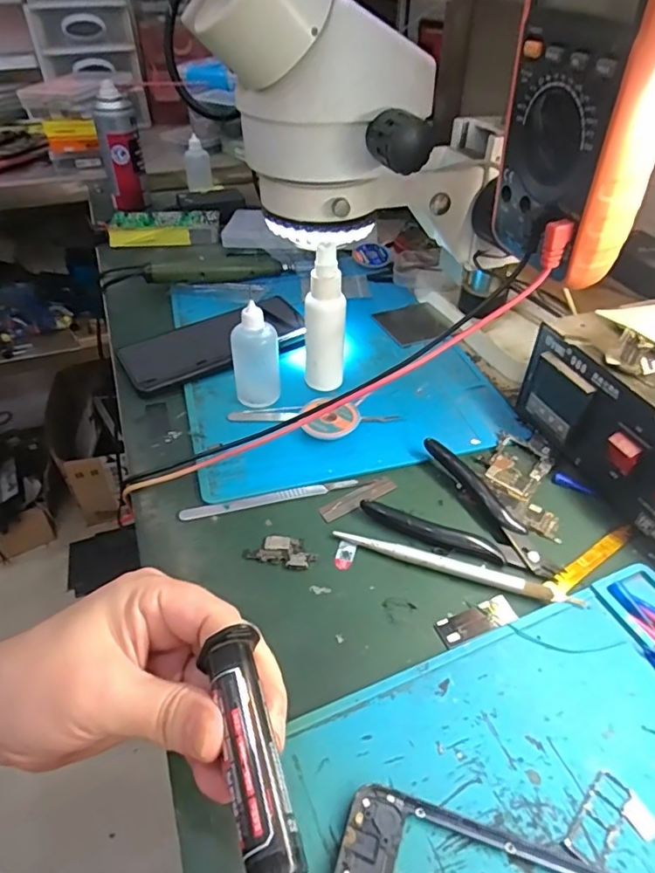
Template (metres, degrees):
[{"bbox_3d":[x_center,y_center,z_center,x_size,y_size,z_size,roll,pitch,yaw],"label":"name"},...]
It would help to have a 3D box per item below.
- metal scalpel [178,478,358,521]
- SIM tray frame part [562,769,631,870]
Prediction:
[{"bbox_3d":[-0.038,0.040,0.356,0.118,0.004,0.009,-10,43,-12],"label":"metal scalpel"},{"bbox_3d":[0.114,0.158,0.221,0.038,0.004,0.015,-33,52,-32],"label":"SIM tray frame part"}]

